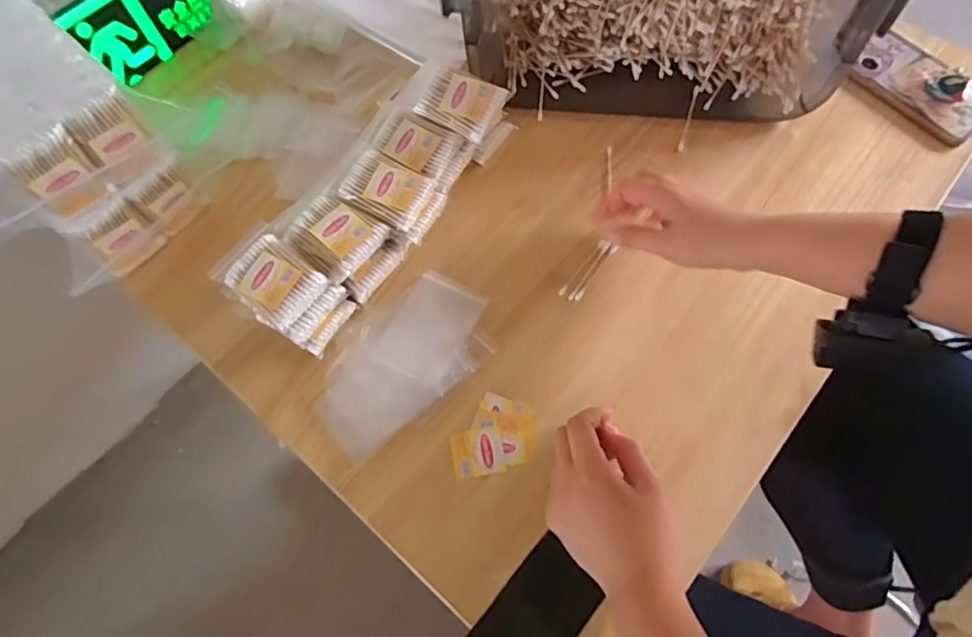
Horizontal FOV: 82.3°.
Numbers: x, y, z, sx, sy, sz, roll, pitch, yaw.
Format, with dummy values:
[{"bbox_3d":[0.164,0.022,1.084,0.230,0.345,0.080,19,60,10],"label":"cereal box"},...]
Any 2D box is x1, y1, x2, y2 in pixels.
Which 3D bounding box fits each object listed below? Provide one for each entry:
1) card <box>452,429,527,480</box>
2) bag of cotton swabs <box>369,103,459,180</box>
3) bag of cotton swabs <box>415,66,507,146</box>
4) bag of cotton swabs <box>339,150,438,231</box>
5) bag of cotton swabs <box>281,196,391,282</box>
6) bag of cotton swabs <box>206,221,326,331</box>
[{"bbox_3d":[0.004,0.110,0.466,0.062,0.004,0.037,-10,68,-1],"label":"card"},{"bbox_3d":[-0.067,-0.163,0.519,0.070,0.014,0.050,25,70,13],"label":"bag of cotton swabs"},{"bbox_3d":[-0.024,-0.201,0.516,0.071,0.020,0.051,25,70,13],"label":"bag of cotton swabs"},{"bbox_3d":[-0.089,-0.117,0.500,0.070,0.019,0.055,25,70,13],"label":"bag of cotton swabs"},{"bbox_3d":[-0.131,-0.072,0.491,0.072,0.025,0.062,35,73,16],"label":"bag of cotton swabs"},{"bbox_3d":[-0.185,-0.038,0.474,0.089,0.013,0.061,33,72,16],"label":"bag of cotton swabs"}]

